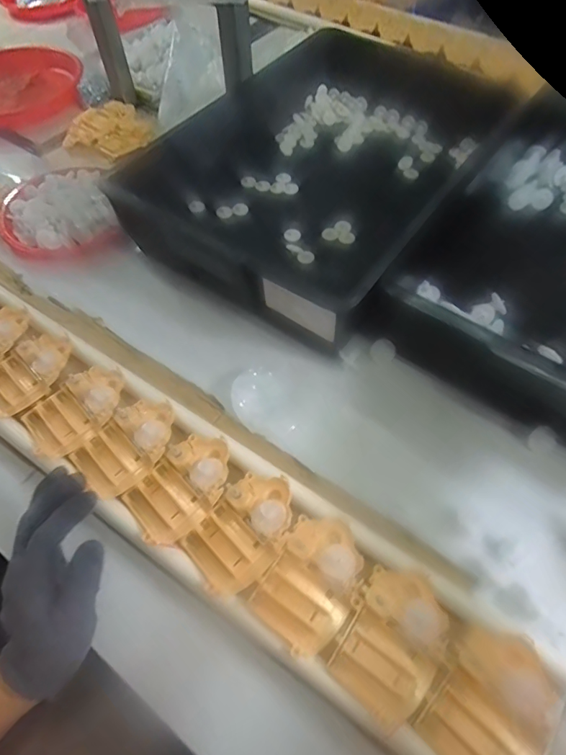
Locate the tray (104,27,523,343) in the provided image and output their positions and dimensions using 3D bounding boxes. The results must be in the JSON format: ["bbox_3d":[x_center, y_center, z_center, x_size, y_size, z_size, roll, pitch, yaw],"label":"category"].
[{"bbox_3d":[0.063,-0.299,0.626,0.337,0.095,0.531,32,65,17],"label":"tray"}]

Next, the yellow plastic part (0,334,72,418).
[{"bbox_3d":[-0.264,-0.007,0.466,0.069,0.020,0.099,38,67,20],"label":"yellow plastic part"}]

